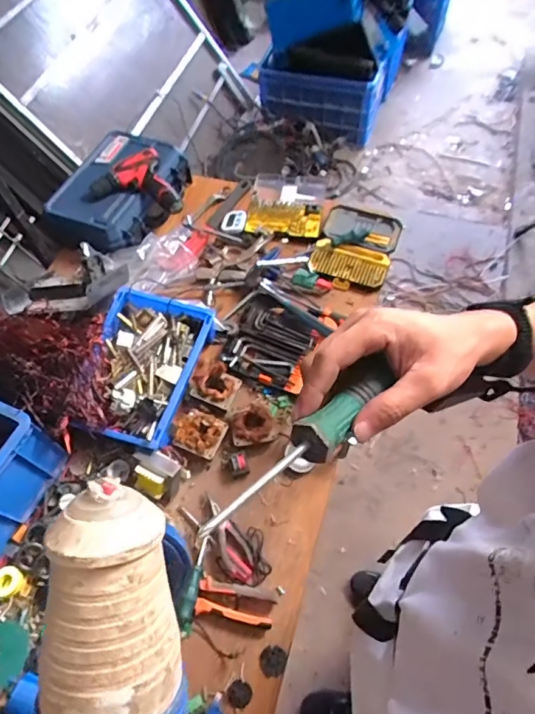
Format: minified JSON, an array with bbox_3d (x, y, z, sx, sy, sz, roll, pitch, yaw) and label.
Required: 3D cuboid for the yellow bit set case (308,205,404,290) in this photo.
[{"bbox_3d":[0.220,-0.273,1.178,0.182,0.032,0.262,17,62,14],"label":"yellow bit set case"}]

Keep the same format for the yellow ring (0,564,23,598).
[{"bbox_3d":[-0.442,0.379,0.804,0.046,0.011,0.049,-2,59,3],"label":"yellow ring"}]

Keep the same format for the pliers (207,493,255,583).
[{"bbox_3d":[-0.067,0.321,0.849,0.047,0.023,0.152,-22,60,-9],"label":"pliers"}]

